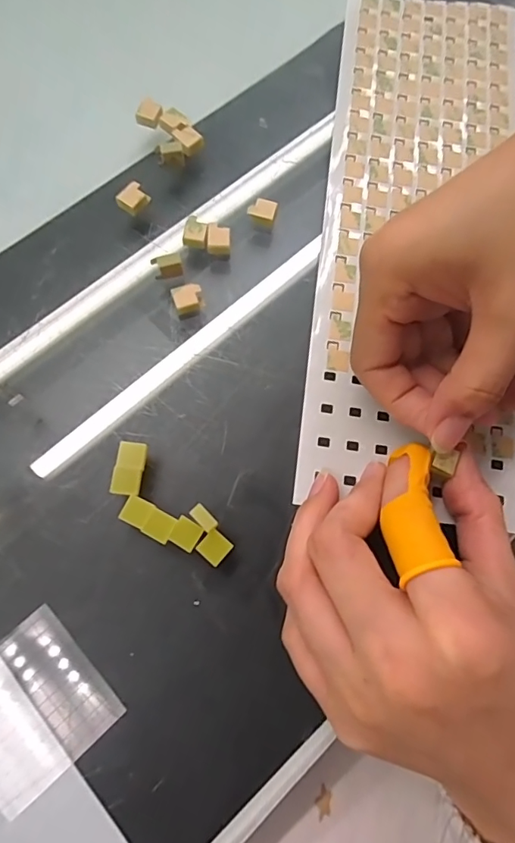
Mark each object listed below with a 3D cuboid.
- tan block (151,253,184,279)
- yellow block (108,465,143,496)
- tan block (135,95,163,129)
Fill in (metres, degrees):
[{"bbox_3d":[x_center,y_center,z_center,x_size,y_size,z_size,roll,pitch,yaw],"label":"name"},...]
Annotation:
[{"bbox_3d":[-0.039,-0.068,0.214,0.013,0.009,0.006,-9,74,-5],"label":"tan block"},{"bbox_3d":[-0.051,0.023,0.190,0.011,0.004,0.010,7,73,0],"label":"yellow block"},{"bbox_3d":[-0.053,-0.151,0.241,0.010,0.007,0.012,22,74,4],"label":"tan block"}]

